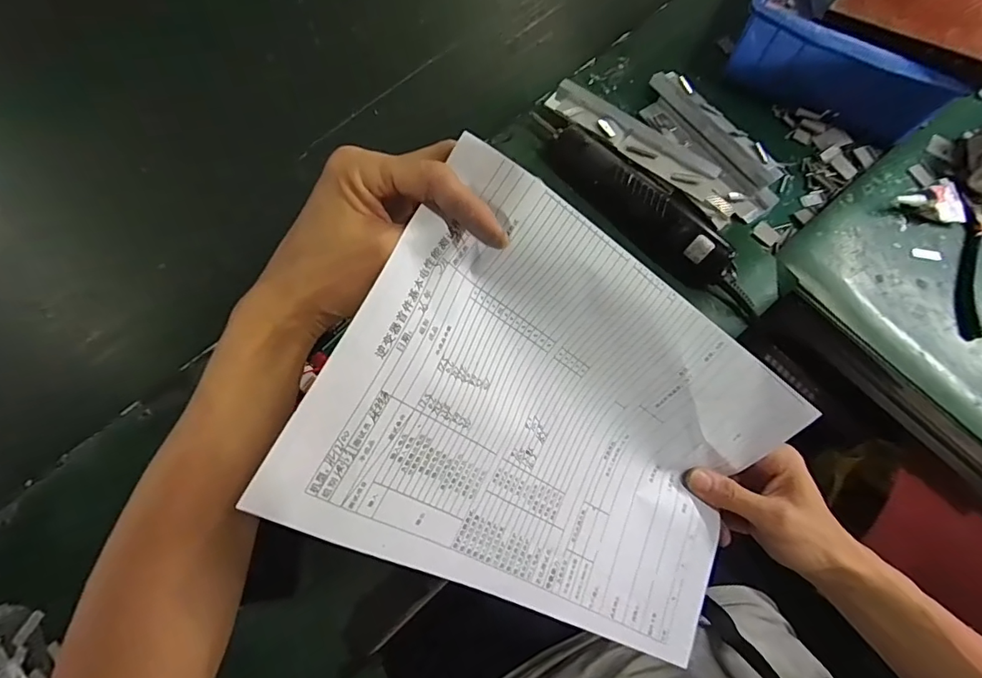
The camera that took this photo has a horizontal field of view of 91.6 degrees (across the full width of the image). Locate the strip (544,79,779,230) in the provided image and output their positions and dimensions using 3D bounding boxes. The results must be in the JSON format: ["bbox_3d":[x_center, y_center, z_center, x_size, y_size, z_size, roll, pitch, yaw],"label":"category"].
[{"bbox_3d":[0.162,-0.182,0.464,0.232,0.019,0.055,35,76,11],"label":"strip"}]

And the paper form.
[{"bbox_3d":[0.050,0.055,0.278,0.281,0.034,0.200,34,82,-23],"label":"paper form"}]

